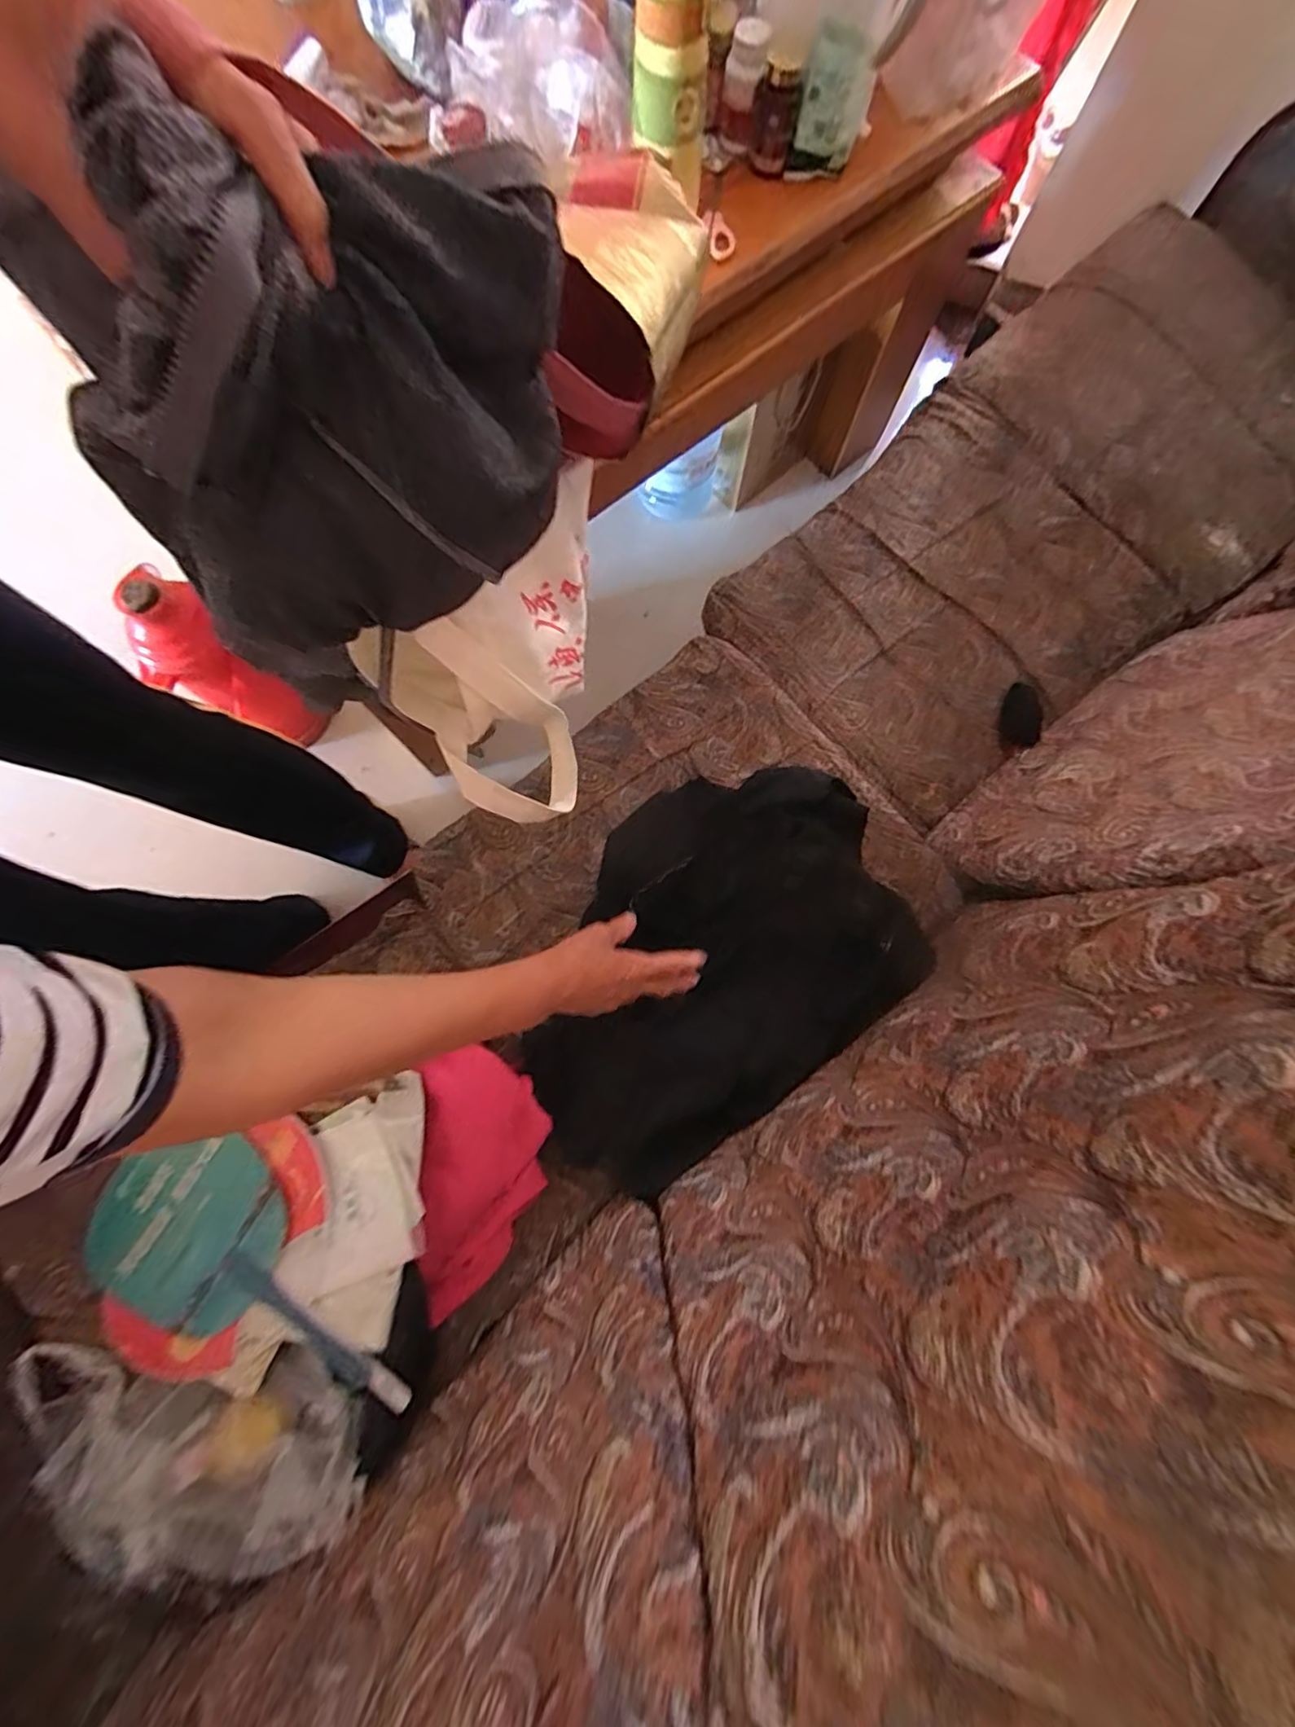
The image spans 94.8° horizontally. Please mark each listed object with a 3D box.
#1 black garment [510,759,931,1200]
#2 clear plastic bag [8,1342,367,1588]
[{"bbox_3d":[0.056,0.096,0.657,0.455,0.048,0.327,-36,81,-7],"label":"black garment"},{"bbox_3d":[-0.398,0.514,0.509,0.314,0.058,0.151,1,79,0],"label":"clear plastic bag"}]

